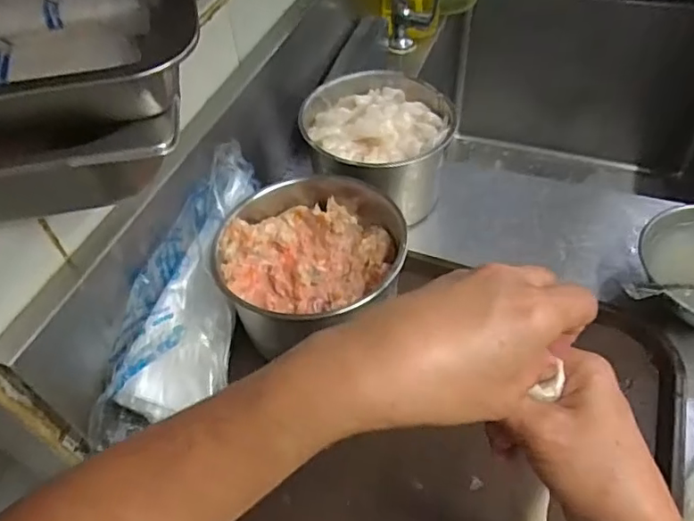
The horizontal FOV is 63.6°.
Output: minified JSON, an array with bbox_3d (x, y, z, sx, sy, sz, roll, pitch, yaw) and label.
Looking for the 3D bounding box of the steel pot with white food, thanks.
[{"bbox_3d":[0.035,-0.139,0.681,0.167,0.104,0.171,-3,50,3],"label":"steel pot with white food"}]

